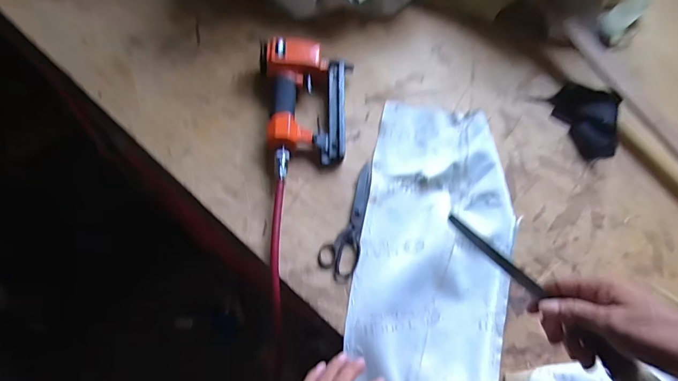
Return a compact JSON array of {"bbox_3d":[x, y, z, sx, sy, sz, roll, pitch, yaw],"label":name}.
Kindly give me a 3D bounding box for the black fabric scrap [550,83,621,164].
[{"bbox_3d":[0.449,-0.133,0.680,0.091,0.048,0.151,-13,68,-8],"label":"black fabric scrap"}]

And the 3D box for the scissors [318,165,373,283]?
[{"bbox_3d":[0.025,0.047,0.600,0.058,0.010,0.190,22,67,7],"label":"scissors"}]

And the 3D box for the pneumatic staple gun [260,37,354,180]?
[{"bbox_3d":[-0.045,-0.144,0.649,0.159,0.064,0.244,-8,67,-6],"label":"pneumatic staple gun"}]

